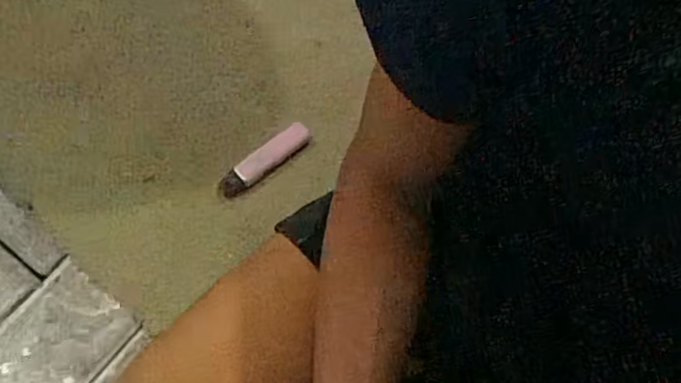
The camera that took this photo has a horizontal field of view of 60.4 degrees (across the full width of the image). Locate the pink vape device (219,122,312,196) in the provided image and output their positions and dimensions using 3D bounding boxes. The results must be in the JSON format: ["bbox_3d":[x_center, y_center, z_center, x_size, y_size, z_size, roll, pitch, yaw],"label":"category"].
[{"bbox_3d":[-0.080,-0.034,0.622,0.112,0.013,0.025,-40,76,-13],"label":"pink vape device"}]

